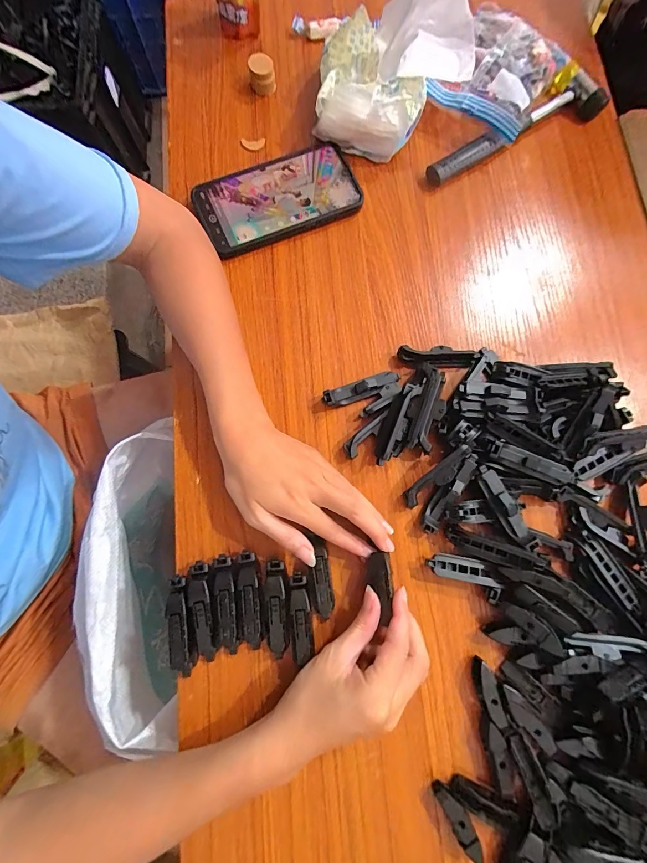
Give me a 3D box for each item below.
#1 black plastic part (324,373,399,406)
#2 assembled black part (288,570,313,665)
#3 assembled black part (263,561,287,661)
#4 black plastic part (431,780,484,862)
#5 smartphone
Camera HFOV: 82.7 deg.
[{"bbox_3d":[0.035,-0.039,0.339,0.073,0.016,0.015,-18,80,-5],"label":"black plastic part"},{"bbox_3d":[-0.018,0.147,0.295,0.016,0.021,0.063,-5,79,-3],"label":"assembled black part"},{"bbox_3d":[-0.039,0.143,0.295,0.018,0.021,0.074,-3,79,-2],"label":"assembled black part"},{"bbox_3d":[0.100,0.288,0.273,0.014,0.019,0.047,-27,81,-7],"label":"black plastic part"},{"bbox_3d":[-0.045,-0.235,0.374,0.159,0.016,0.086,-24,80,-6],"label":"smartphone"}]

